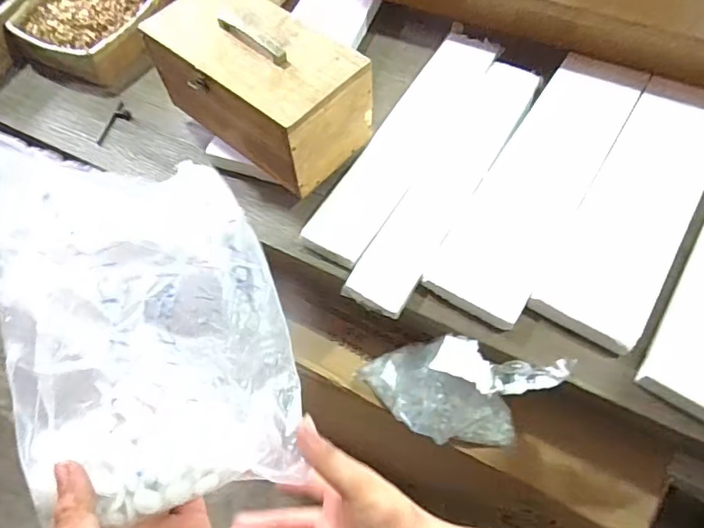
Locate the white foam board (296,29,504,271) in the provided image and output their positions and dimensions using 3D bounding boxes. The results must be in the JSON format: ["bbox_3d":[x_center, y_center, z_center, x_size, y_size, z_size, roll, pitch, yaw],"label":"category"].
[{"bbox_3d":[0.105,-0.237,0.948,0.113,0.012,0.570,26,65,17],"label":"white foam board"}]

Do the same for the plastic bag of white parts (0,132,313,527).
[{"bbox_3d":[-0.153,0.033,0.358,0.244,0.069,0.248,5,67,-45],"label":"plastic bag of white parts"}]

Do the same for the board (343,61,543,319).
[{"bbox_3d":[0.176,-0.161,0.902,0.100,0.009,0.579,26,65,17],"label":"board"}]

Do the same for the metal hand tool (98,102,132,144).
[{"bbox_3d":[-0.454,-0.272,1.021,0.039,0.008,0.103,12,62,9],"label":"metal hand tool"}]

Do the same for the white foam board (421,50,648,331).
[{"bbox_3d":[0.329,-0.162,0.899,0.158,0.014,0.597,29,66,18],"label":"white foam board"}]

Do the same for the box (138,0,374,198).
[{"bbox_3d":[-0.149,-0.293,0.878,0.316,0.190,0.186,38,69,21],"label":"box"}]

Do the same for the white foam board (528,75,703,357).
[{"bbox_3d":[0.483,-0.123,0.862,0.154,0.021,0.574,29,66,18],"label":"white foam board"}]

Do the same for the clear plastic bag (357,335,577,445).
[{"bbox_3d":[0.145,0.192,0.794,0.265,0.193,0.130,19,63,13],"label":"clear plastic bag"}]

